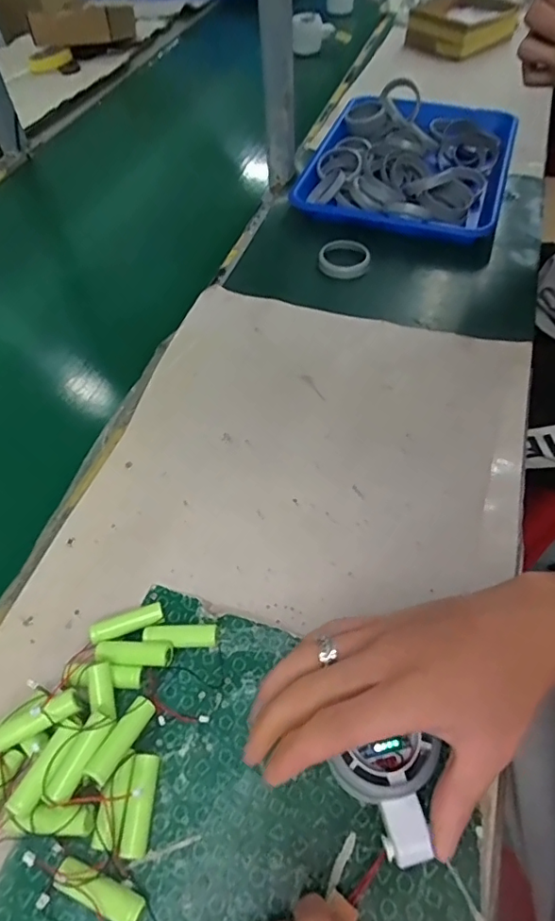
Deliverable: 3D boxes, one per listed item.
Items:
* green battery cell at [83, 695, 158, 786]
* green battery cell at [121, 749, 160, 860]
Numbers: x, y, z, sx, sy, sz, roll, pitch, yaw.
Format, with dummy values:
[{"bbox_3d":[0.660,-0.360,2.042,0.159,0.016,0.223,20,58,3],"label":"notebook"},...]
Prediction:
[{"bbox_3d":[-0.090,0.160,0.304,0.014,0.010,0.048,22,45,19],"label":"green battery cell"},{"bbox_3d":[-0.076,0.192,0.296,0.012,0.012,0.049,-1,54,3],"label":"green battery cell"}]

